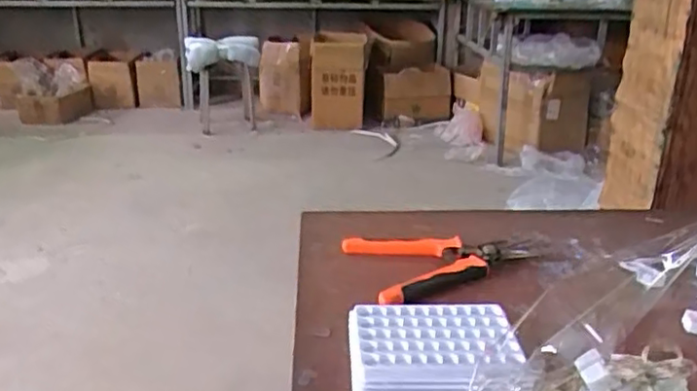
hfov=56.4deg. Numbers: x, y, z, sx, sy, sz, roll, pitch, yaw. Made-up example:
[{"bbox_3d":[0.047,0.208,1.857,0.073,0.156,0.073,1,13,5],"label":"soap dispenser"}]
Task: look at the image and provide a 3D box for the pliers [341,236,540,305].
[{"bbox_3d":[0.095,0.064,0.680,0.173,0.023,0.129,-6,22,-17],"label":"pliers"}]

